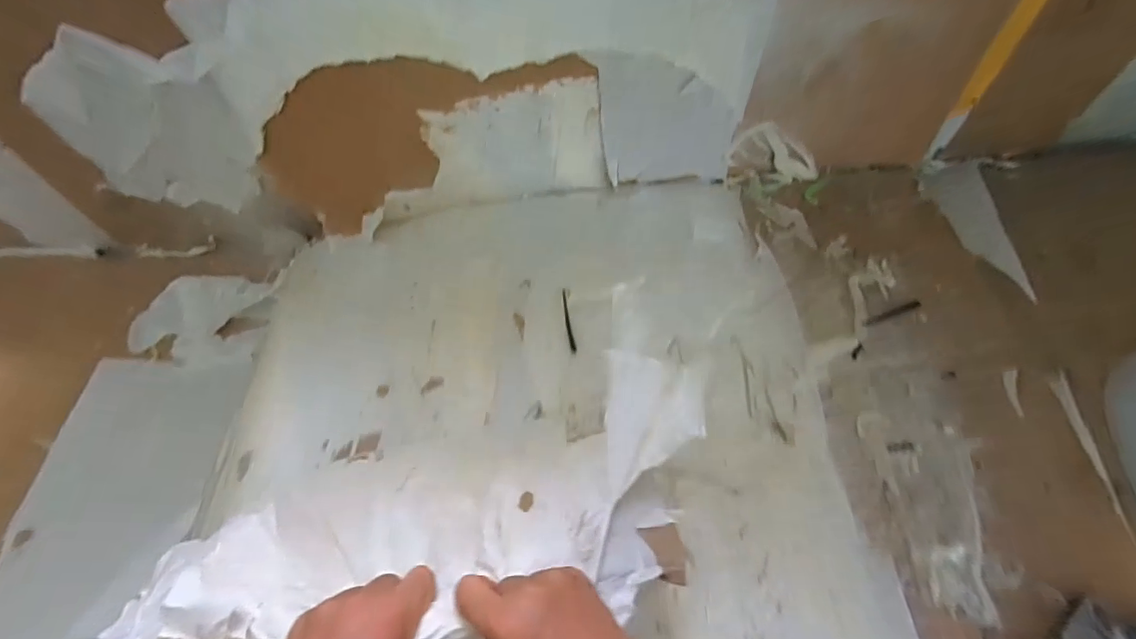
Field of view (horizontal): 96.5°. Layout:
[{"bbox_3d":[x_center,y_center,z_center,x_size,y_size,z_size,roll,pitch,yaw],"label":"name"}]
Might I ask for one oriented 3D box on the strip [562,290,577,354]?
[{"bbox_3d":[0.000,0.001,0.578,0.007,0.013,0.077,-10,62,-1],"label":"strip"}]

